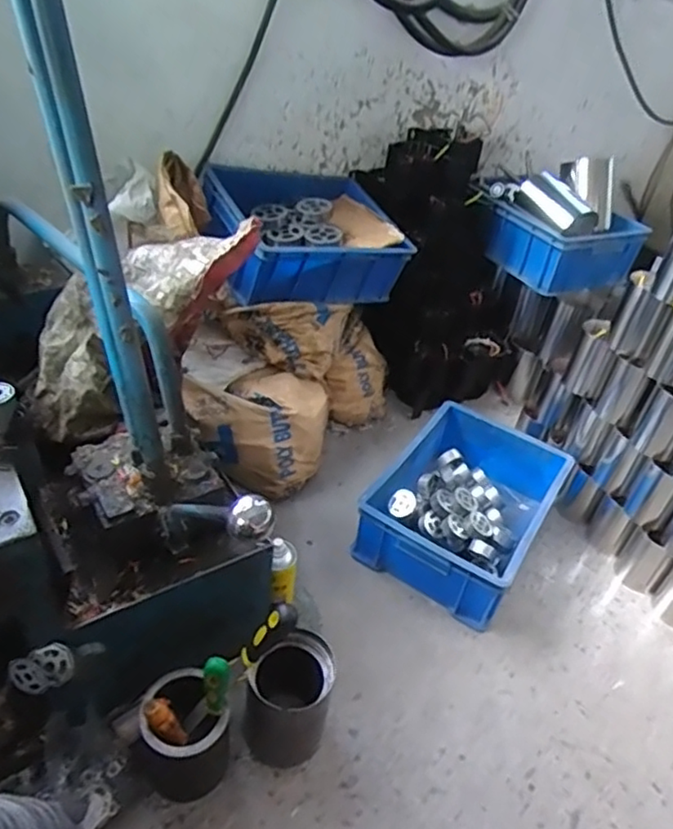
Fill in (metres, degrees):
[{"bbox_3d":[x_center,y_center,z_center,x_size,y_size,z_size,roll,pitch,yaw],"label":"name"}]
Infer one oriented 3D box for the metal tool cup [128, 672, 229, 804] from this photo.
[{"bbox_3d":[-0.205,0.428,0.846,0.119,0.168,0.108,23,41,18],"label":"metal tool cup"}]

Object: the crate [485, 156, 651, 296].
[{"bbox_3d":[0.551,-0.459,1.511,0.308,0.233,0.246,-10,42,-21],"label":"crate"}]

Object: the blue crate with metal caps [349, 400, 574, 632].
[{"bbox_3d":[0.254,0.182,1.257,0.292,0.148,0.406,26,42,21],"label":"blue crate with metal caps"}]

